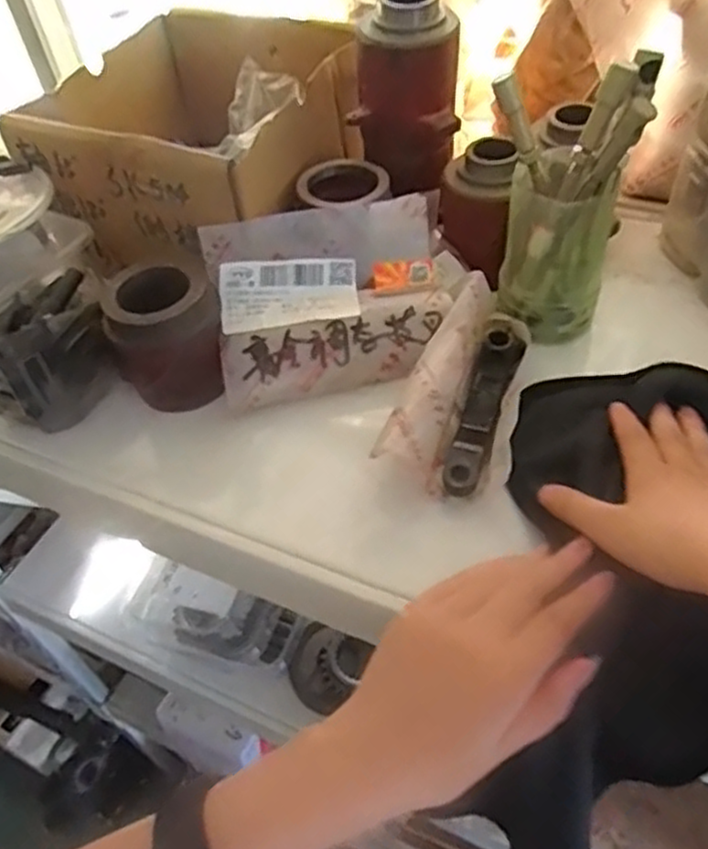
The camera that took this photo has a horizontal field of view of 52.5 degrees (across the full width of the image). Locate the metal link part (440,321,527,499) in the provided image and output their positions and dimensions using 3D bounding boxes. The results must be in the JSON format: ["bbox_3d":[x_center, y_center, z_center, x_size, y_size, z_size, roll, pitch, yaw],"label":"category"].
[{"bbox_3d":[0.078,-0.010,0.430,0.026,0.032,0.124,11,51,16],"label":"metal link part"}]

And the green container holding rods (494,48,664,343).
[{"bbox_3d":[0.128,-0.134,0.447,0.083,0.159,0.059,7,50,13],"label":"green container holding rods"}]

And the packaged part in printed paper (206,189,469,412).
[{"bbox_3d":[-0.008,-0.085,0.483,0.176,0.050,0.122,-15,84,-8],"label":"packaged part in printed paper"}]

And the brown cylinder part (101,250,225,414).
[{"bbox_3d":[-0.120,-0.057,0.460,0.072,0.076,0.062,-18,49,-9],"label":"brown cylinder part"}]

